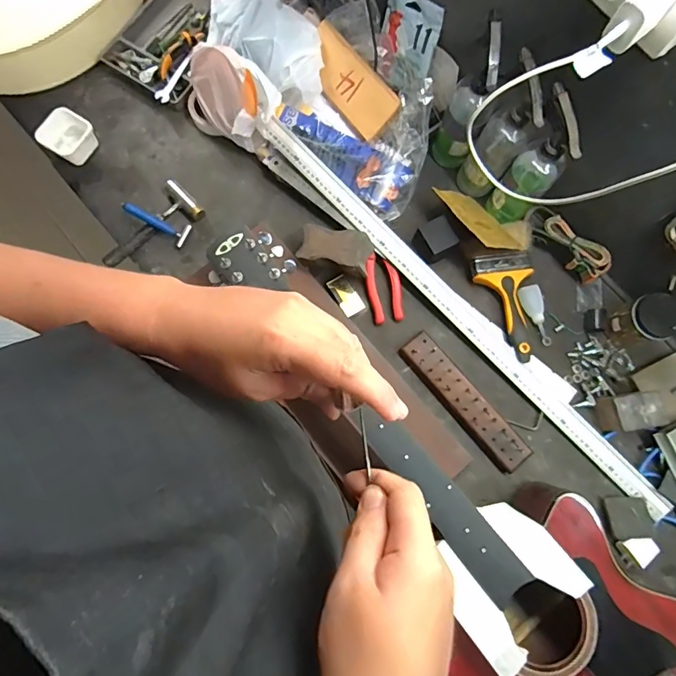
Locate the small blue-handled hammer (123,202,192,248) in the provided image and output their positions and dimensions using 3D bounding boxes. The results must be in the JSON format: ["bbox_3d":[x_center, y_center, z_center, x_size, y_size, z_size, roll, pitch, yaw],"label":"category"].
[{"bbox_3d":[-0.299,-0.190,0.722,0.105,0.018,0.038,26,79,-16],"label":"small blue-handled hammer"}]

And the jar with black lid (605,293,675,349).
[{"bbox_3d":[0.464,-0.025,0.673,0.067,0.079,0.065,-17,80,-5],"label":"jar with black lid"}]

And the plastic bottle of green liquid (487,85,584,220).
[{"bbox_3d":[0.281,-0.246,0.638,0.057,0.227,0.077,-40,83,-8],"label":"plastic bottle of green liquid"}]

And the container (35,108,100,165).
[{"bbox_3d":[-0.459,-0.341,0.751,0.083,0.050,0.076,42,81,6],"label":"container"}]

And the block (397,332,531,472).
[{"bbox_3d":[0.197,0.100,0.688,0.053,0.027,0.248,-39,83,-8],"label":"block"}]

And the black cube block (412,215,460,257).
[{"bbox_3d":[0.157,-0.158,0.711,0.057,0.051,0.051,-25,81,-6],"label":"black cube block"}]

